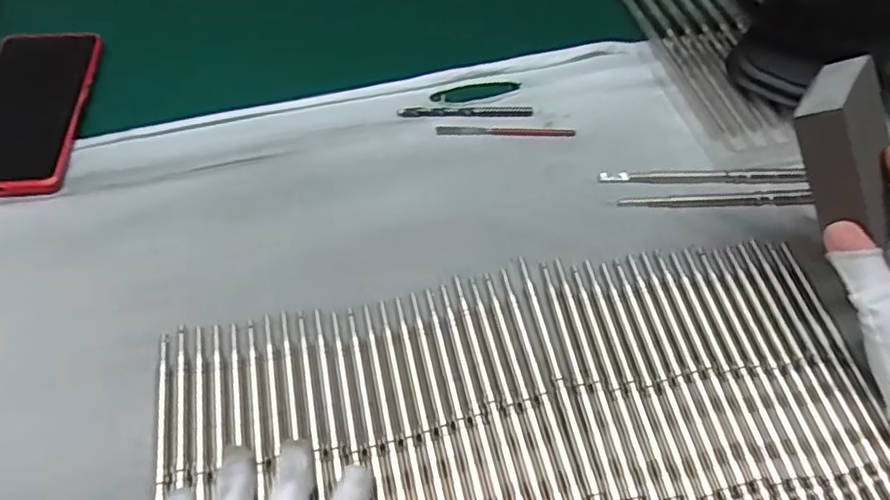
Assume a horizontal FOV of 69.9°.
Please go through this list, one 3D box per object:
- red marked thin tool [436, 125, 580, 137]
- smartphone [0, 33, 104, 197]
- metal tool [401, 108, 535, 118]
[{"bbox_3d":[0.048,-0.093,0.501,0.107,0.004,0.009,0,54,-2],"label":"red marked thin tool"},{"bbox_3d":[-0.309,-0.106,0.472,0.076,0.012,0.162,-4,57,-6],"label":"smartphone"},{"bbox_3d":[0.017,-0.110,0.508,0.106,0.005,0.009,-3,54,-4],"label":"metal tool"}]

